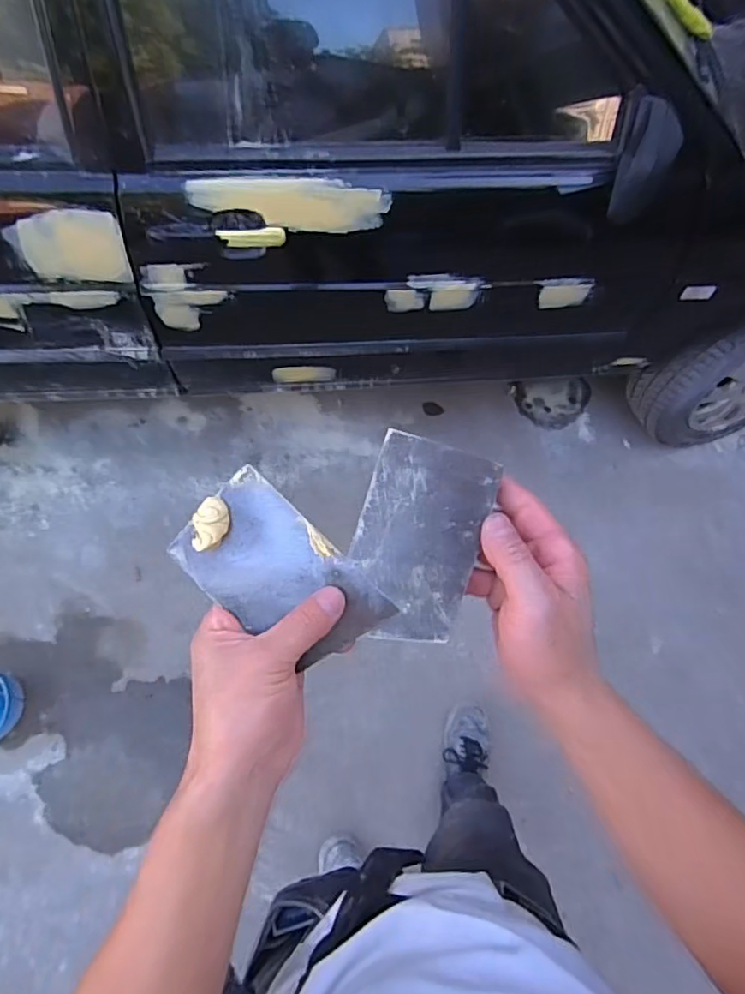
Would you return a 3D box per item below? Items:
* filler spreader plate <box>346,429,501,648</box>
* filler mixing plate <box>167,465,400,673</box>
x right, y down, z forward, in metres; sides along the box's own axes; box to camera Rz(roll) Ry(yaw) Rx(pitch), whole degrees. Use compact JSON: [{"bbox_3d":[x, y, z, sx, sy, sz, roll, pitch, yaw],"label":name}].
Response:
[{"bbox_3d":[0.026,0.025,0.338,0.069,0.004,0.114,18,91,4],"label":"filler spreader plate"},{"bbox_3d":[-0.055,0.048,0.339,0.119,0.011,0.070,43,90,3],"label":"filler mixing plate"}]

